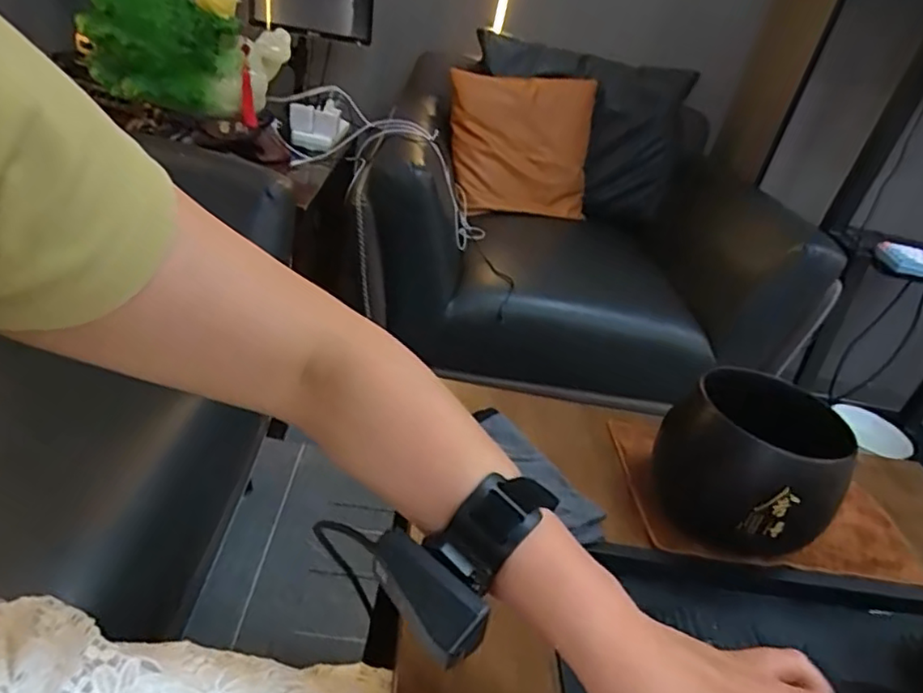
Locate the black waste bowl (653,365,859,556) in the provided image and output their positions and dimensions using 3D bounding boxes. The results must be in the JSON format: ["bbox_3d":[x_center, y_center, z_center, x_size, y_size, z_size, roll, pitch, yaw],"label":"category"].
[{"bbox_3d":[0.254,0.109,0.541,0.122,0.132,0.124,-16,42,-41],"label":"black waste bowl"}]

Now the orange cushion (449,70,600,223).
[{"bbox_3d":[0.164,-0.539,1.671,0.391,0.360,0.110,3,10,-10],"label":"orange cushion"}]

